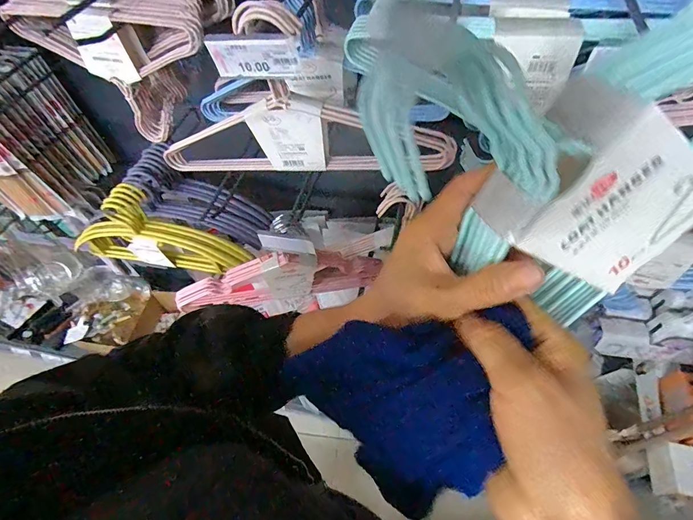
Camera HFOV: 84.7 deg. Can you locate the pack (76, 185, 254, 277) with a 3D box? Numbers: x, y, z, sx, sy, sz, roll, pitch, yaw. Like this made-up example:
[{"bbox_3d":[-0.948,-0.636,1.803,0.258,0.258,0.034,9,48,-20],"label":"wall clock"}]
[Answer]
[{"bbox_3d":[-0.384,-0.054,0.758,0.363,0.191,0.074,8,56,11],"label":"pack"}]

